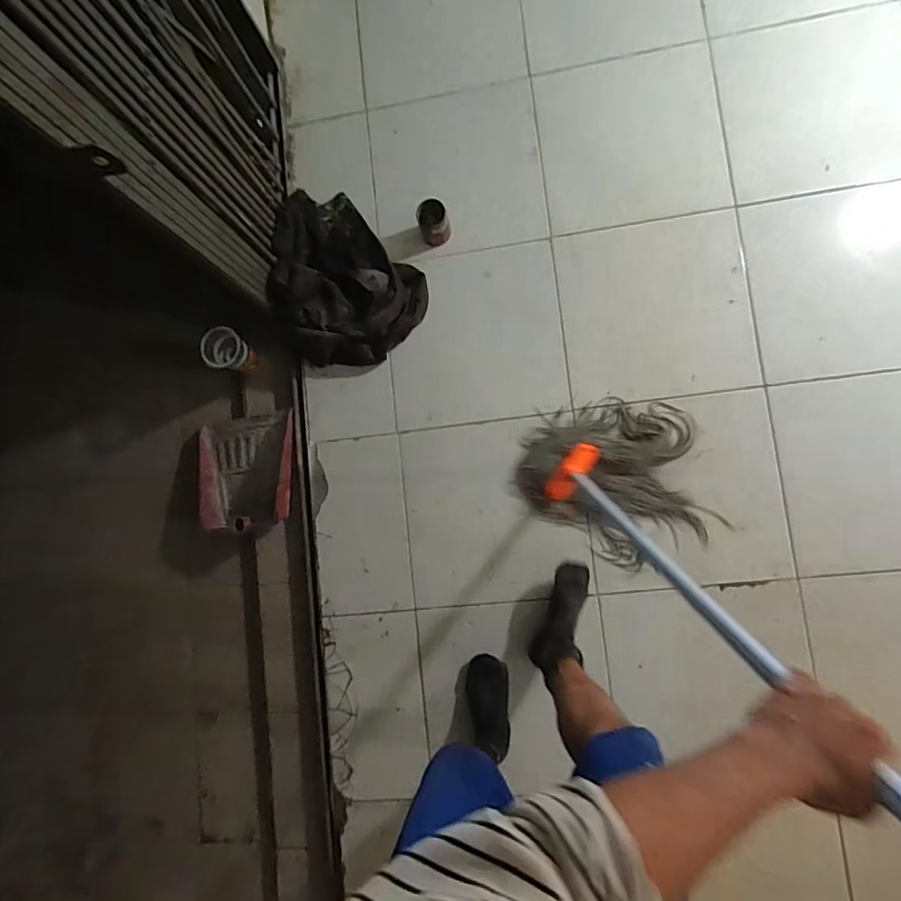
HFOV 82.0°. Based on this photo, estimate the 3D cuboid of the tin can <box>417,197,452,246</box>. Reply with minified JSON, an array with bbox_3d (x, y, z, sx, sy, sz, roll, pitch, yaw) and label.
[{"bbox_3d":[-0.035,-0.513,1.177,0.070,0.101,0.069,-15,84,7],"label":"tin can"}]

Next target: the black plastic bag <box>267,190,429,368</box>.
[{"bbox_3d":[-0.278,-0.391,1.195,0.327,0.106,0.421,-45,81,3],"label":"black plastic bag"}]

